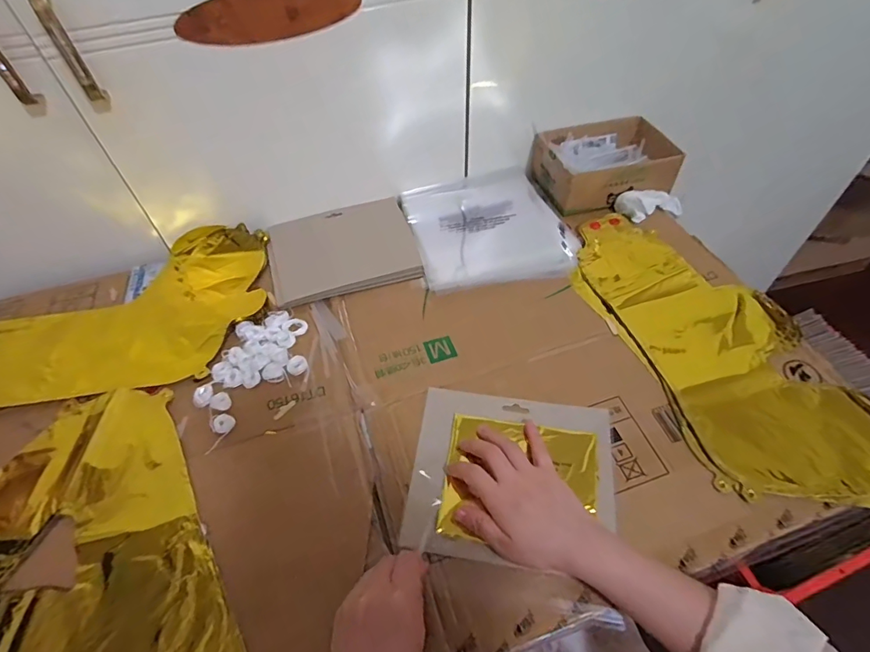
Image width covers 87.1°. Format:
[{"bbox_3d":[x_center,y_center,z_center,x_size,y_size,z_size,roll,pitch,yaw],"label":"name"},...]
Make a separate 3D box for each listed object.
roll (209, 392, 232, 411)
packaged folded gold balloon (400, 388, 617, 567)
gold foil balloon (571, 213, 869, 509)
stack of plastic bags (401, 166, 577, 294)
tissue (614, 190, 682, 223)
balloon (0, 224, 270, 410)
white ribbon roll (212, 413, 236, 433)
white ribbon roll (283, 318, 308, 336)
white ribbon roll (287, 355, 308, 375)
[{"bbox_3d":[-0.231,0.081,0.492,0.024,0.004,0.020,35,61,24],"label":"roll"},{"bbox_3d":[0.076,0.141,0.445,0.190,0.016,0.163,6,53,6],"label":"packaged folded gold balloon"},{"bbox_3d":[0.326,0.011,0.529,0.212,0.013,0.423,-17,55,-12],"label":"gold foil balloon"},{"bbox_3d":[0.077,-0.148,0.662,0.216,0.016,0.217,-12,54,-8],"label":"stack of plastic bags"},{"bbox_3d":[0.320,-0.181,0.677,0.117,0.034,0.044,-7,52,-20],"label":"tissue"},{"bbox_3d":[-0.420,-0.014,0.574,0.398,0.026,0.240,-8,53,-5],"label":"balloon"},{"bbox_3d":[-0.221,0.100,0.477,0.021,0.007,0.022,0,53,1],"label":"white ribbon roll"},{"bbox_3d":[-0.168,0.000,0.555,0.028,0.004,0.023,24,57,18],"label":"white ribbon roll"},{"bbox_3d":[-0.157,0.045,0.520,0.022,0.005,0.023,0,53,1],"label":"white ribbon roll"}]

